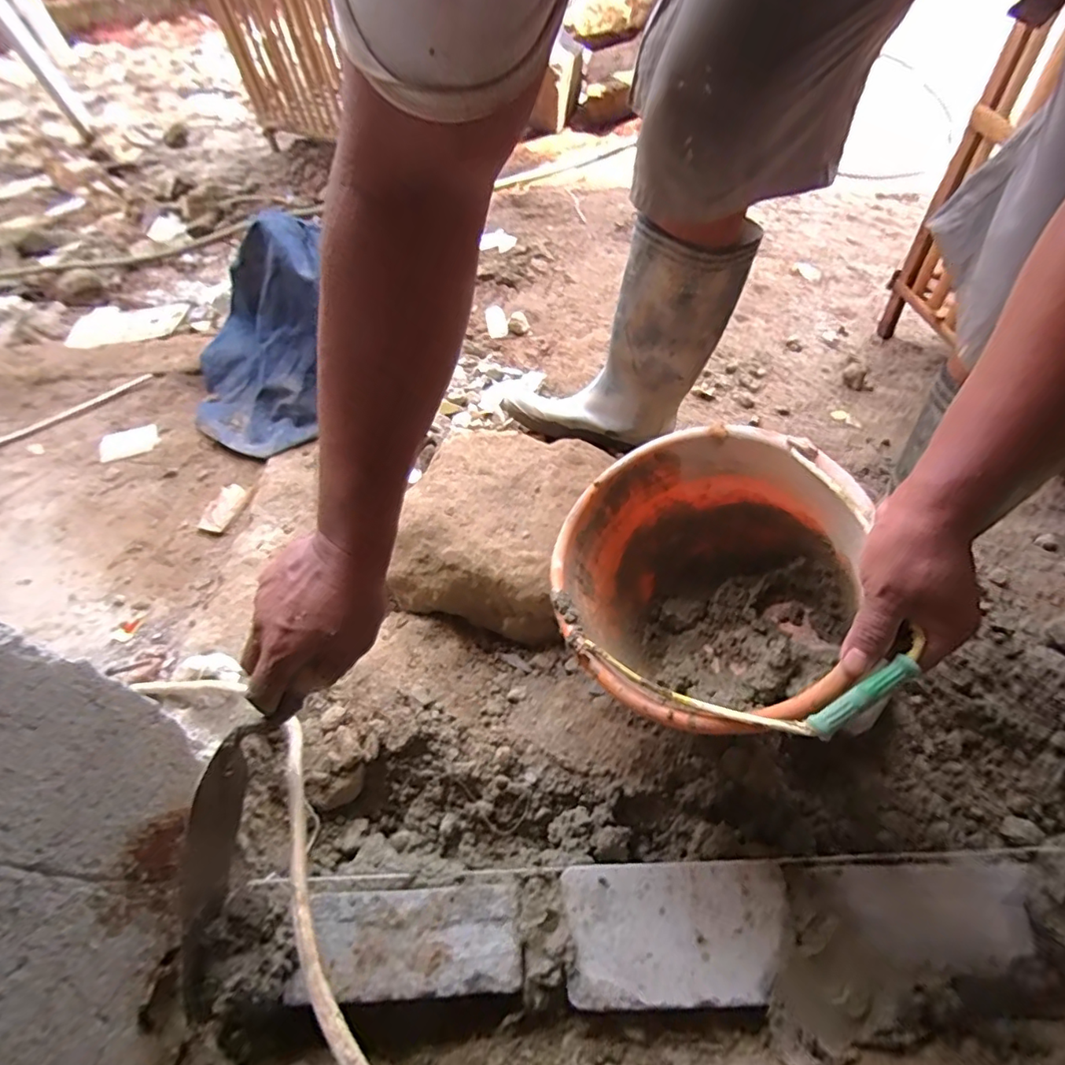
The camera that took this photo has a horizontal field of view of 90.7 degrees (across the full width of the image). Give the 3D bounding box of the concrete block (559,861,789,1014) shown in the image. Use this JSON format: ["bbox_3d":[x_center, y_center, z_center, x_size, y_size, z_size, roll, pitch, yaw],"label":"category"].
[{"bbox_3d":[0.127,0.354,0.470,0.194,0.046,0.099,-3,53,2],"label":"concrete block"}]

